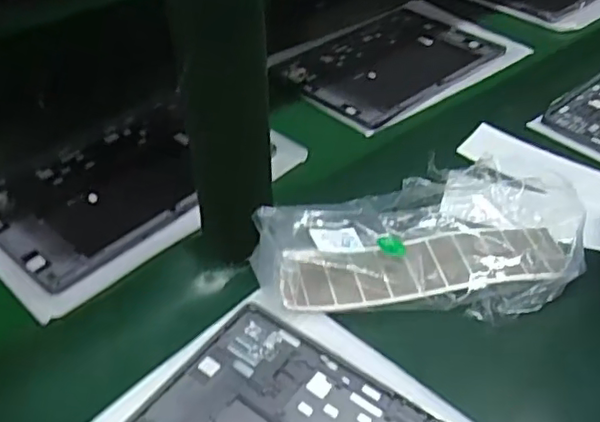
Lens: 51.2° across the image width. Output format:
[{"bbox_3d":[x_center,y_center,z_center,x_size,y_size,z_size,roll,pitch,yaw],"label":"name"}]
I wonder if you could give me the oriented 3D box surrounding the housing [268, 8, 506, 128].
[{"bbox_3d":[0.116,-0.190,0.776,0.274,0.010,0.178,-33,51,-32],"label":"housing"}]

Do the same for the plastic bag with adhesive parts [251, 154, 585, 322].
[{"bbox_3d":[0.094,0.011,0.507,0.255,0.044,0.155,-3,41,-4],"label":"plastic bag with adhesive parts"}]

